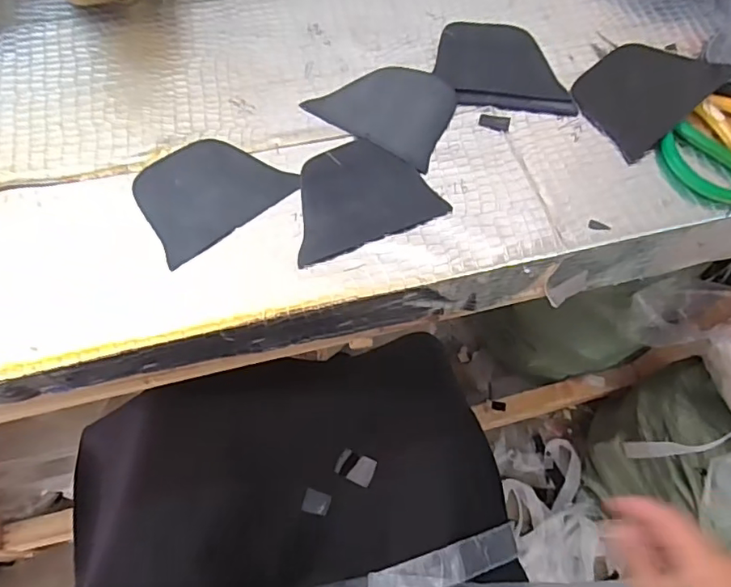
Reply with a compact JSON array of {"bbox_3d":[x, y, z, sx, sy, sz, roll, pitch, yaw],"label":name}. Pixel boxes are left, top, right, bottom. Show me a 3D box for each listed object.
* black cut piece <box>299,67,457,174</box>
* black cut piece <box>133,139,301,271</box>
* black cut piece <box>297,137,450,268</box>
[{"bbox_3d":[0.022,-0.158,0.449,0.109,0.004,0.088,32,67,13],"label":"black cut piece"},{"bbox_3d":[-0.118,-0.081,0.409,0.106,0.006,0.086,-37,74,-17],"label":"black cut piece"},{"bbox_3d":[-0.008,-0.079,0.414,0.115,0.009,0.088,-22,67,-12],"label":"black cut piece"}]

